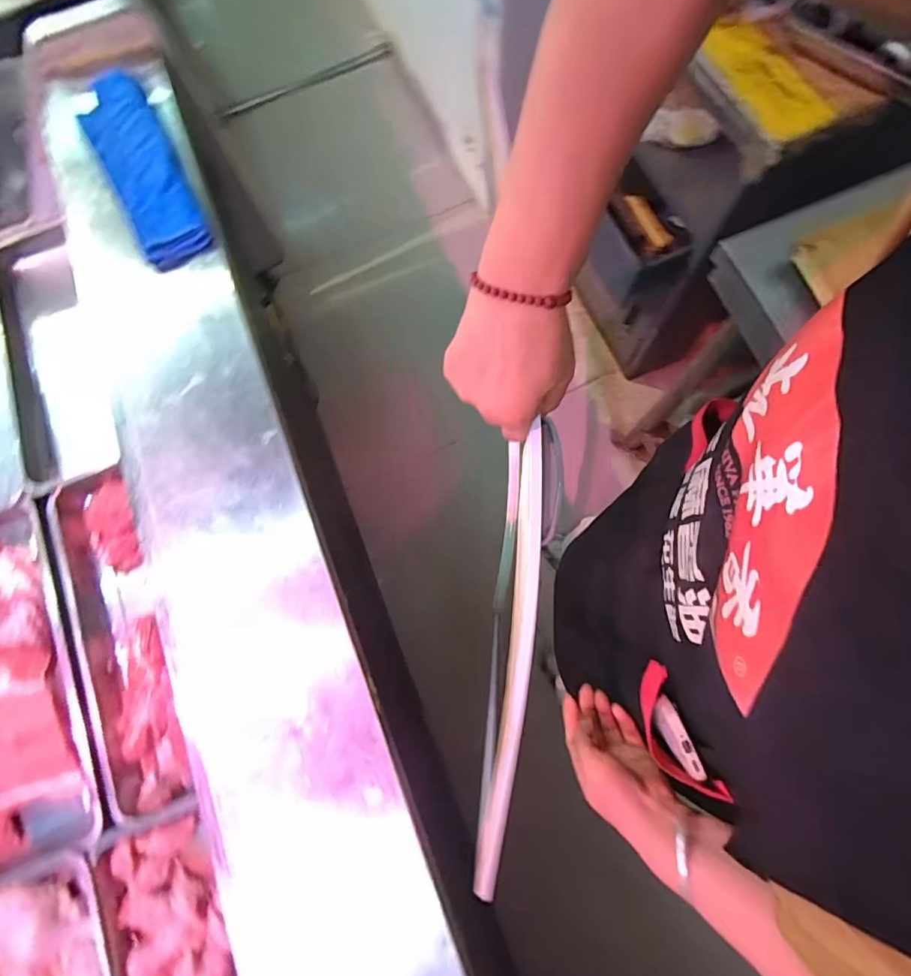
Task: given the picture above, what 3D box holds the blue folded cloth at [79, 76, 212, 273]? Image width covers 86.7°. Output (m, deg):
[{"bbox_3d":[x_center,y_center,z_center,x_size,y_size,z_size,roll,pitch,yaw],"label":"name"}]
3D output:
[{"bbox_3d":[-0.469,-0.481,0.722,0.115,0.039,0.345,-28,76,-6],"label":"blue folded cloth"}]

